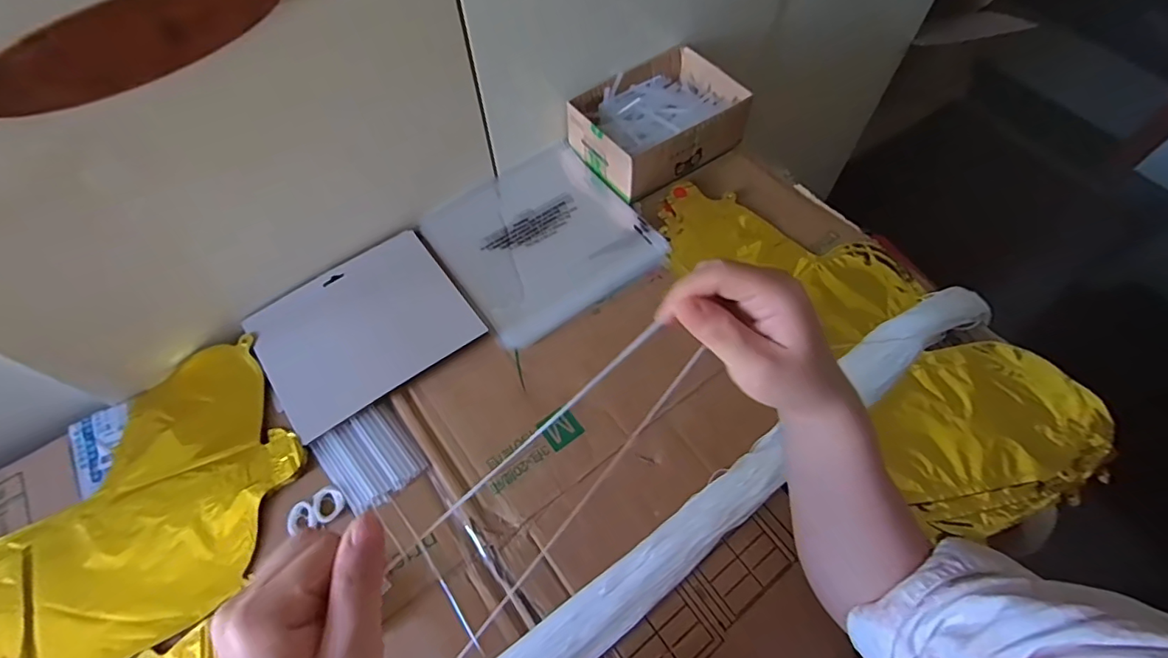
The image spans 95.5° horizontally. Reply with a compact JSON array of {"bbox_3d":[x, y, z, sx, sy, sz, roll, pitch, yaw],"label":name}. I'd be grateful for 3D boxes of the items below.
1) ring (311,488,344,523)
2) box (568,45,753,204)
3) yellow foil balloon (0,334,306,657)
[{"bbox_3d":[-0.219,0.150,0.455,0.027,0.006,0.025,0,62,0],"label":"ring"},{"bbox_3d":[0.090,-0.253,0.641,0.194,0.062,0.143,-31,66,-16],"label":"box"},{"bbox_3d":[-0.444,0.184,0.445,0.395,0.018,0.225,-29,65,-15],"label":"yellow foil balloon"}]

